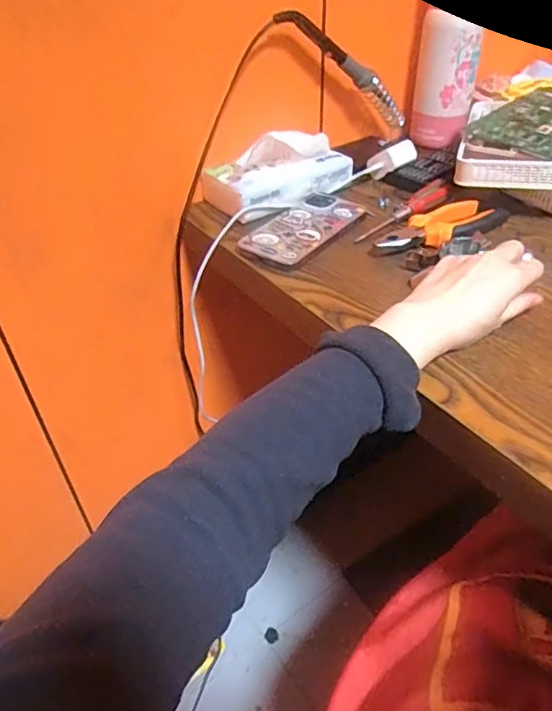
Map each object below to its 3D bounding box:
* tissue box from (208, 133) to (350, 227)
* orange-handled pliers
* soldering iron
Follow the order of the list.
[{"bbox_3d":[0.002,-0.202,0.573,0.155,0.070,0.066,-22,45,-22],"label":"tissue box"},{"bbox_3d":[0.162,-0.124,0.527,0.142,0.016,0.048,-24,45,-24],"label":"orange-handled pliers"},{"bbox_3d":[0.082,-0.321,0.608,0.224,0.027,0.033,21,24,-39],"label":"soldering iron"}]

